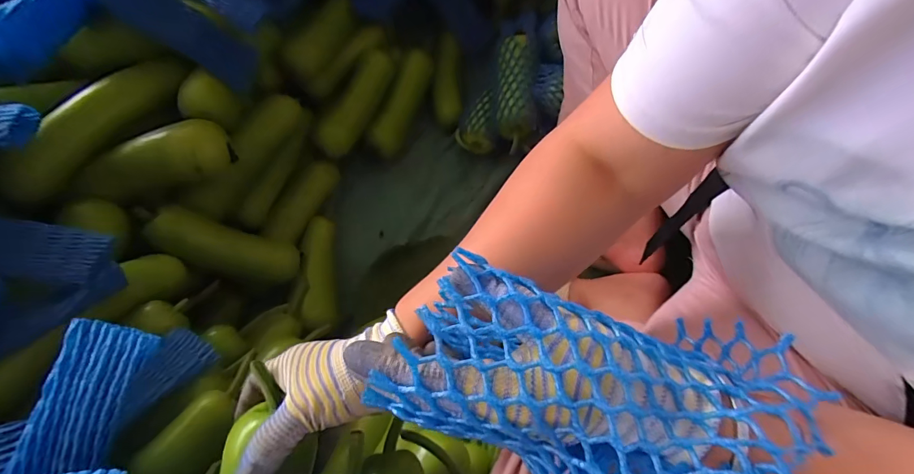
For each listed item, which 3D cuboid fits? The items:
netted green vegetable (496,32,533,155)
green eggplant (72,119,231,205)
[{"bbox_3d":[0.091,-0.235,0.663,0.057,0.064,0.178,4,67,1],"label":"netted green vegetable"},{"bbox_3d":[-0.358,-0.086,0.491,0.171,0.054,0.065,-22,69,-10],"label":"green eggplant"}]

